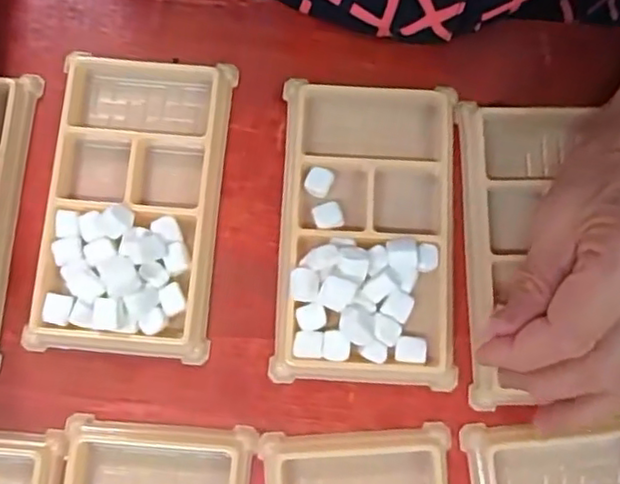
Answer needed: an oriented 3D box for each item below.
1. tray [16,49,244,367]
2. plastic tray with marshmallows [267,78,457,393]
[{"bbox_3d":[-0.079,-0.020,0.286,0.075,0.017,0.137,5,79,0],"label":"tray"},{"bbox_3d":[0.025,-0.008,0.283,0.077,0.021,0.135,3,79,0],"label":"plastic tray with marshmallows"}]

